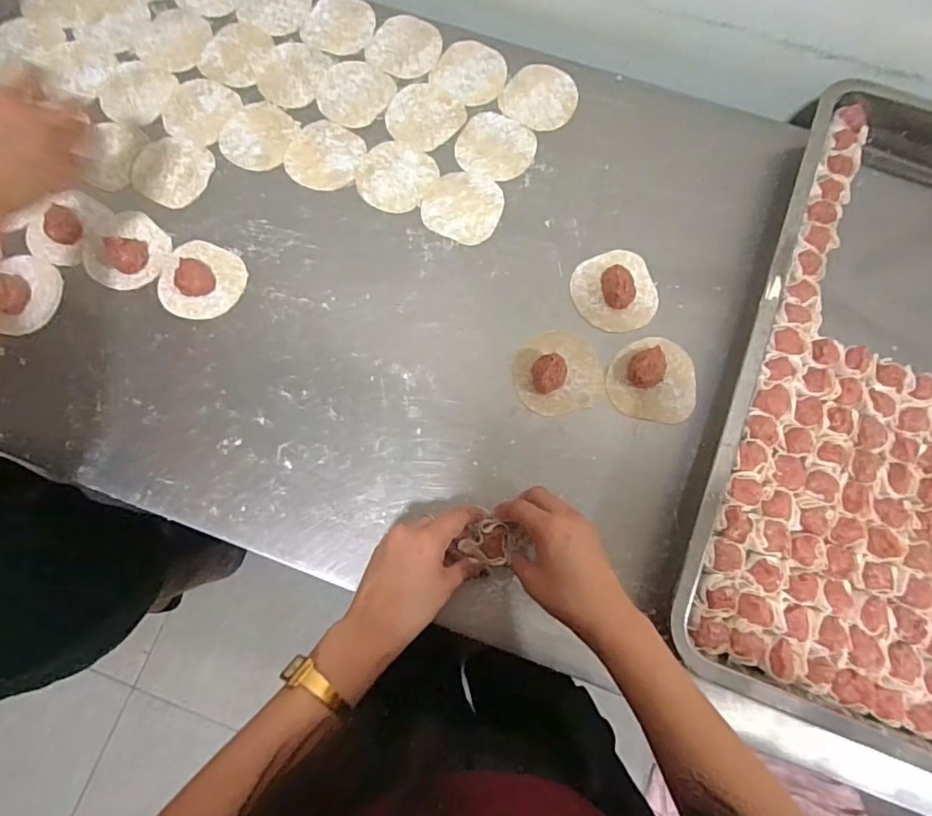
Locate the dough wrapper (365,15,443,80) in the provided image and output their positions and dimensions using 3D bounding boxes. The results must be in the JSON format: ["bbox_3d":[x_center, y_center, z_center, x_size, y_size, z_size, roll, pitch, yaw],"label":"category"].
[{"bbox_3d":[-0.067,-0.408,0.619,0.077,0.004,0.079,0,76,-1],"label":"dough wrapper"}]

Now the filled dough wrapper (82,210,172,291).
[{"bbox_3d":[-0.337,-0.156,0.541,0.076,0.018,0.078,0,76,-1],"label":"filled dough wrapper"}]

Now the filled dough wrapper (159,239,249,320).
[{"bbox_3d":[-0.264,-0.130,0.539,0.080,0.021,0.080,0,76,-1],"label":"filled dough wrapper"}]

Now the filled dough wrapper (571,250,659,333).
[{"bbox_3d":[0.149,-0.118,0.537,0.081,0.022,0.084,0,76,-1],"label":"filled dough wrapper"}]

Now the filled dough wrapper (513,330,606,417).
[{"bbox_3d":[0.087,-0.036,0.509,0.081,0.024,0.080,0,76,-1],"label":"filled dough wrapper"}]

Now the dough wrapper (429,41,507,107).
[{"bbox_3d":[0.006,-0.376,0.610,0.080,0.004,0.077,0,76,-1],"label":"dough wrapper"}]

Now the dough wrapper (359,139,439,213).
[{"bbox_3d":[-0.075,-0.246,0.577,0.077,0.004,0.078,0,76,-1],"label":"dough wrapper"}]

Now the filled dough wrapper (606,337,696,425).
[{"bbox_3d":[0.177,-0.029,0.512,0.081,0.020,0.080,0,76,-1],"label":"filled dough wrapper"}]

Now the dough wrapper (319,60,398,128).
[{"bbox_3d":[-0.122,-0.347,0.602,0.081,0.004,0.083,0,76,-1],"label":"dough wrapper"}]

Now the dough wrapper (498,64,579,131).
[{"bbox_3d":[0.083,-0.344,0.601,0.079,0.004,0.082,0,76,-1],"label":"dough wrapper"}]

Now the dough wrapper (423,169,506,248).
[{"bbox_3d":[-0.002,-0.210,0.566,0.080,0.004,0.078,0,76,-1],"label":"dough wrapper"}]

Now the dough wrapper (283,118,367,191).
[{"bbox_3d":[-0.150,-0.269,0.583,0.077,0.004,0.079,0,76,-1],"label":"dough wrapper"}]

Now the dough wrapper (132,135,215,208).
[{"bbox_3d":[-0.307,-0.249,0.570,0.078,0.004,0.077,0,76,-1],"label":"dough wrapper"}]

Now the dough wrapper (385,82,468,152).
[{"bbox_3d":[-0.047,-0.317,0.595,0.082,0.004,0.076,0,76,-1],"label":"dough wrapper"}]

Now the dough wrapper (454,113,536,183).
[{"bbox_3d":[0.032,-0.280,0.586,0.081,0.004,0.077,0,76,-1],"label":"dough wrapper"}]

